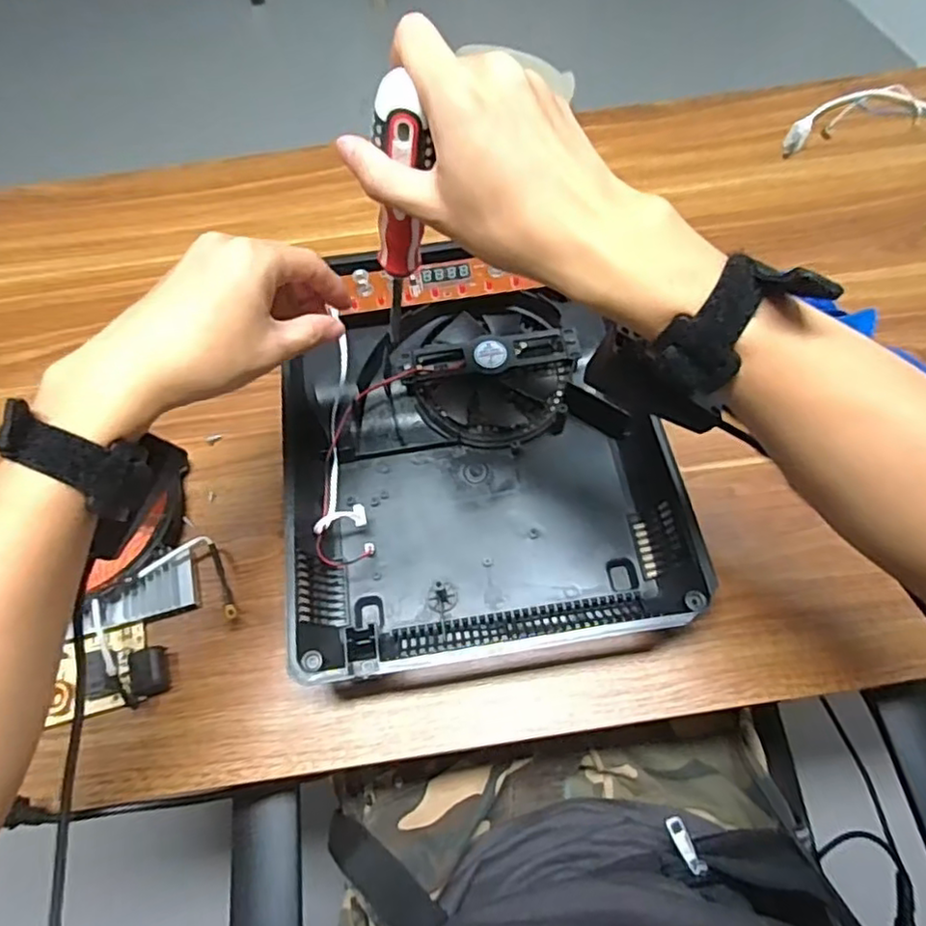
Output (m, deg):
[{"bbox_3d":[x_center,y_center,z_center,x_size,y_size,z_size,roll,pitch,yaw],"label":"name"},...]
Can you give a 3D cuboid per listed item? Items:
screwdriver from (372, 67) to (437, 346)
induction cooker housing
[{"bbox_3d":[-0.035,-0.127,0.361,0.020,0.170,0.027,-31,71,-20],"label":"screwdriver"},{"bbox_3d":[0.007,-0.015,0.491,0.268,0.058,0.321,-9,64,-2],"label":"induction cooker housing"}]

